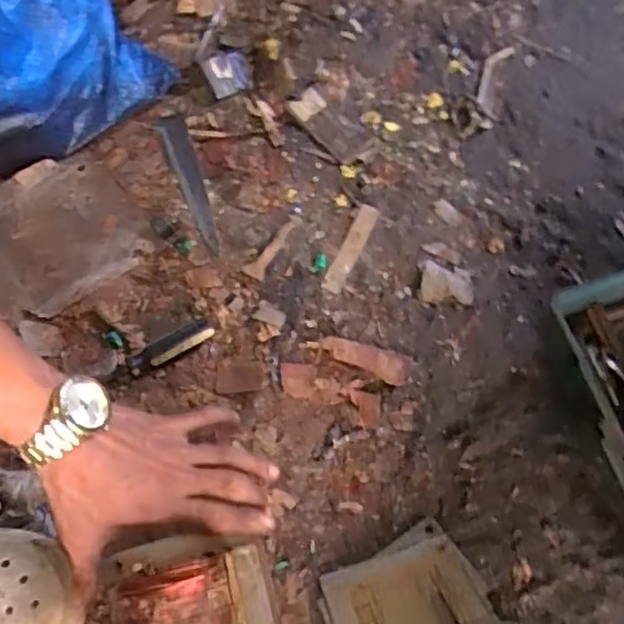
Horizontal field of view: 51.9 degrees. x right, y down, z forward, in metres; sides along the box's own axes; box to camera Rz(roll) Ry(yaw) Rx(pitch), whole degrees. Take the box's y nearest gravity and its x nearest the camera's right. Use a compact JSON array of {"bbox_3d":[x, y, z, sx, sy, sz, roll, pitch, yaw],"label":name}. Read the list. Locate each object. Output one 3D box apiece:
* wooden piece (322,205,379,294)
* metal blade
[{"bbox_3d":[0.041,-0.066,0.665,0.020,0.007,0.105,22,67,12],"label":"wooden piece"},{"bbox_3d":[-0.135,-0.142,0.691,0.032,0.004,0.182,-17,65,-6],"label":"metal blade"}]

